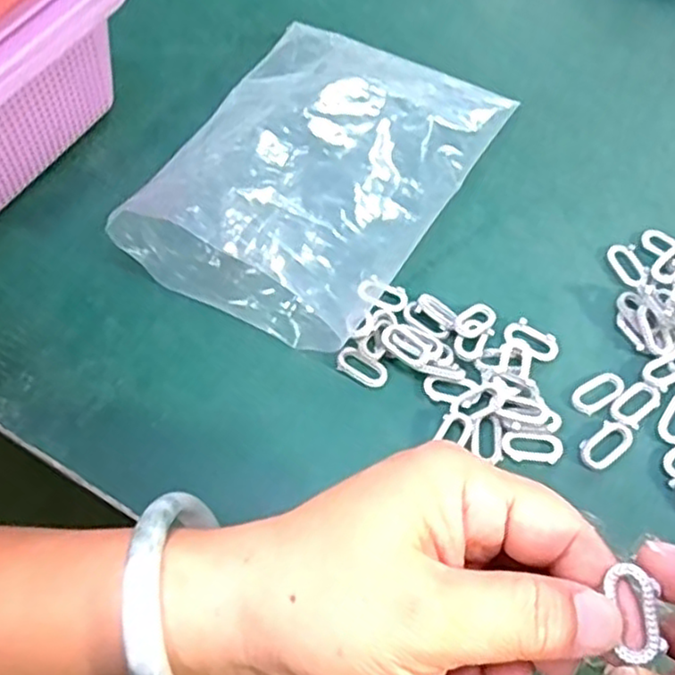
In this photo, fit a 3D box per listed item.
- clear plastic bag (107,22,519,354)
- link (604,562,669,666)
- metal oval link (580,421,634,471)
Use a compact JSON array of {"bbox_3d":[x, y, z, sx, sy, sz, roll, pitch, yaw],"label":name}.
[{"bbox_3d":[-0.007,-0.094,0.358,0.132,0.047,0.187,25,65,17],"label":"clear plastic bag"},{"bbox_3d":[0.079,0.074,0.186,0.012,0.004,0.023,-5,71,1],"label":"link"},{"bbox_3d":[0.114,0.045,0.296,0.025,0.004,0.014,-34,64,-15],"label":"metal oval link"}]

